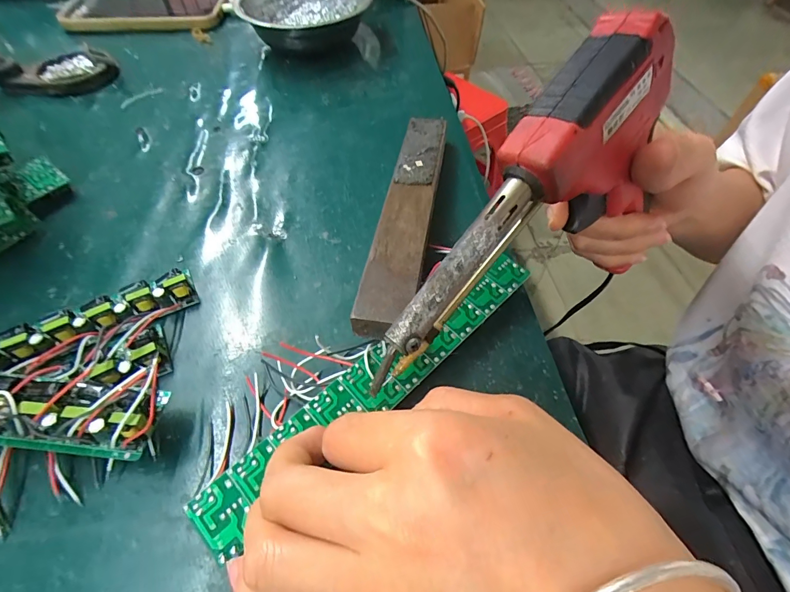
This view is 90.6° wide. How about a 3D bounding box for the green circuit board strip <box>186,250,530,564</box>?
[{"bbox_3d":[-0.003,0.035,0.182,0.187,0.004,0.027,-39,69,-22],"label":"green circuit board strip"}]

